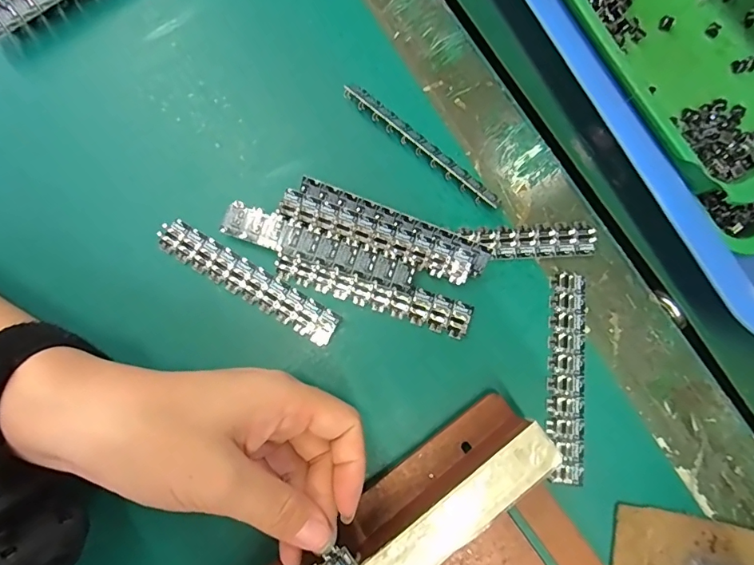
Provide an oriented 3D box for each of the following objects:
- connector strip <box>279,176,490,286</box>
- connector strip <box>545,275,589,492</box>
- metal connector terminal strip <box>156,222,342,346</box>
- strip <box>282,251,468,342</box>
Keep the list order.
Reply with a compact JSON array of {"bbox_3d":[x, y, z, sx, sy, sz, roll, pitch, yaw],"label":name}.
[{"bbox_3d":[0.004,-0.028,0.248,0.112,0.014,0.023,22,78,3],"label":"connector strip"},{"bbox_3d":[0.101,0.048,0.241,0.020,0.004,0.109,7,78,0],"label":"connector strip"},{"bbox_3d":[-0.070,-0.001,0.247,0.108,0.004,0.019,31,79,5],"label":"metal connector terminal strip"},{"bbox_3d":[-0.002,0.005,0.247,0.107,0.004,0.019,19,78,2],"label":"strip"}]

